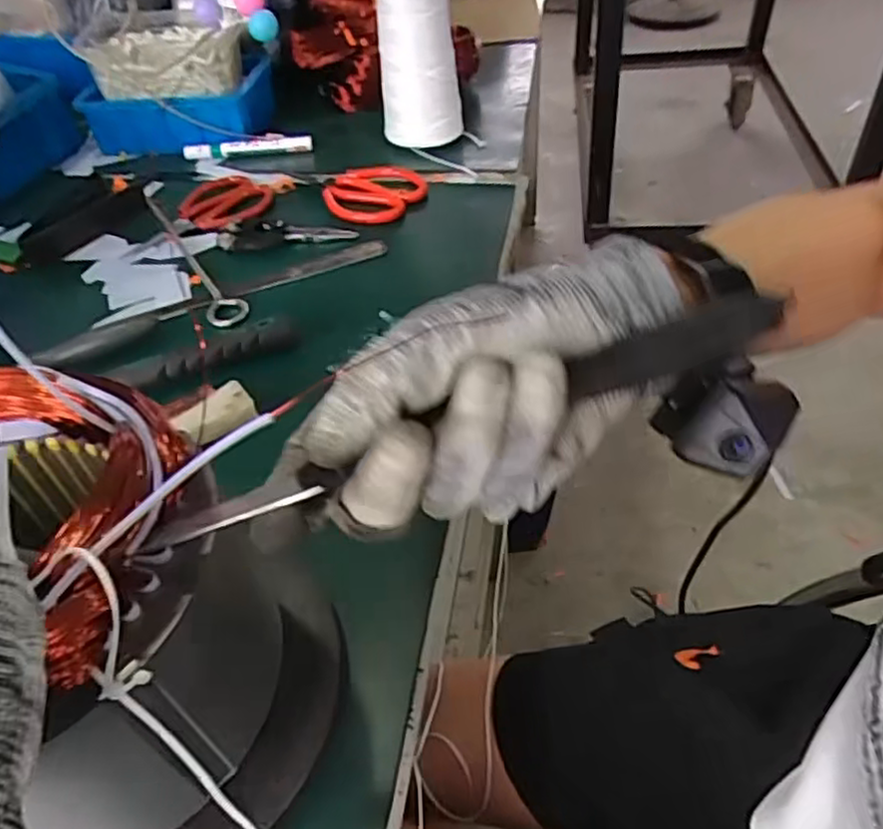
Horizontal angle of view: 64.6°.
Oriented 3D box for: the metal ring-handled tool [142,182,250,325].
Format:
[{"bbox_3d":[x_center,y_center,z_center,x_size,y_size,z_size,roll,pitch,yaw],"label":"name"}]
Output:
[{"bbox_3d":[-0.238,-0.158,0.648,0.033,0.013,0.258,-27,48,-18],"label":"metal ring-handled tool"}]

